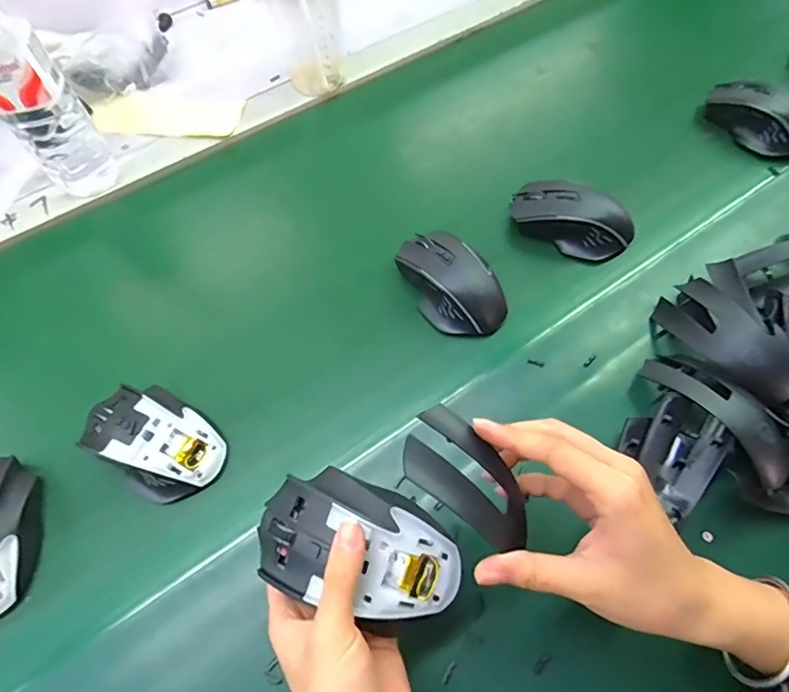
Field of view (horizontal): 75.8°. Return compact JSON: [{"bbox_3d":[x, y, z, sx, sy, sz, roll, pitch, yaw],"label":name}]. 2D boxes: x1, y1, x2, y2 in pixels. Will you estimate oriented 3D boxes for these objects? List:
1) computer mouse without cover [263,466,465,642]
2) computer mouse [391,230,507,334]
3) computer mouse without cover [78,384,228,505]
[{"bbox_3d":[-0.022,0.112,0.283,0.115,0.031,0.068,21,64,13],"label":"computer mouse without cover"},{"bbox_3d":[0.050,-0.058,0.465,0.065,0.041,0.111,-32,65,-14],"label":"computer mouse"},{"bbox_3d":[-0.189,0.073,0.397,0.104,0.032,0.069,31,67,17],"label":"computer mouse without cover"}]

